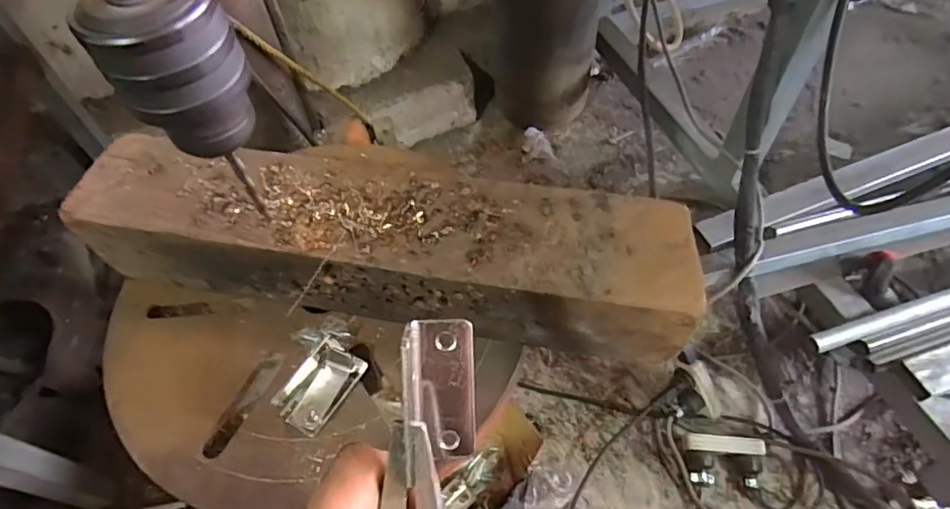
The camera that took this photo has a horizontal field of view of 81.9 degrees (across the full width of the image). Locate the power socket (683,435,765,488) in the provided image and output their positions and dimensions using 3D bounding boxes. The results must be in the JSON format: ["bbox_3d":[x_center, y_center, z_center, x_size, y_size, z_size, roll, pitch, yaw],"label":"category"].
[{"bbox_3d":[0.367,0.305,0.810,0.114,0.038,0.069,5,55,7],"label":"power socket"}]

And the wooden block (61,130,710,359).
[{"bbox_3d":[-0.063,-0.007,0.376,0.409,0.072,0.101,8,56,10],"label":"wooden block"}]

